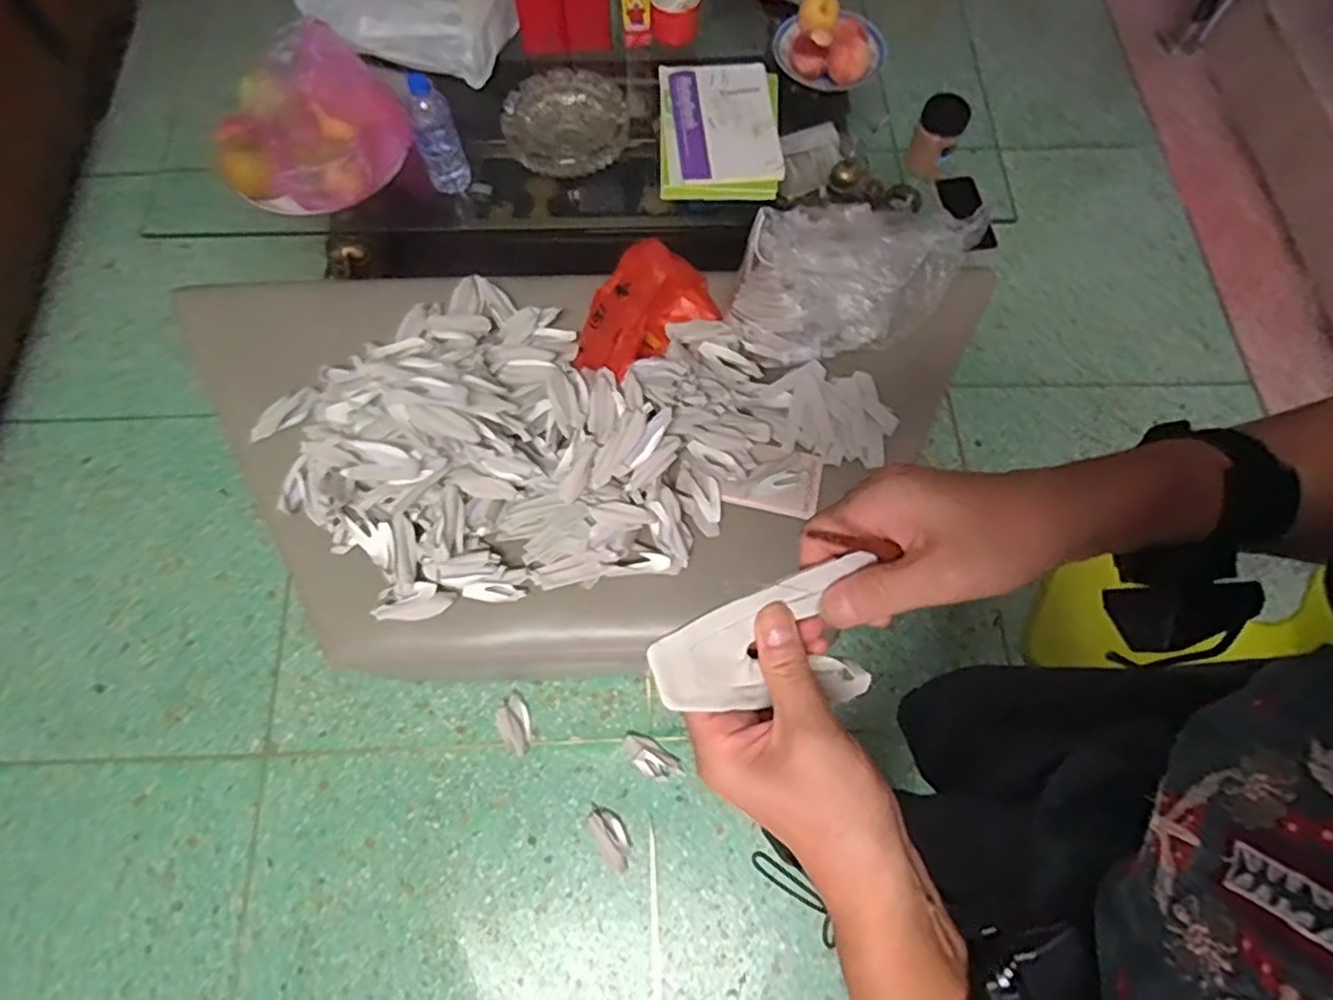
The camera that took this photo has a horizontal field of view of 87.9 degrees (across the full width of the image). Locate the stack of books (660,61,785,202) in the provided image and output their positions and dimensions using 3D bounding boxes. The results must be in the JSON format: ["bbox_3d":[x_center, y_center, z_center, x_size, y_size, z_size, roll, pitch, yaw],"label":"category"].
[{"bbox_3d":[0.097,-0.672,1.254,0.218,0.041,0.317,-1,69,5],"label":"stack of books"}]

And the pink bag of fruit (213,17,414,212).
[{"bbox_3d":[-0.604,-0.633,1.151,0.279,0.139,0.294,35,72,12],"label":"pink bag of fruit"}]

